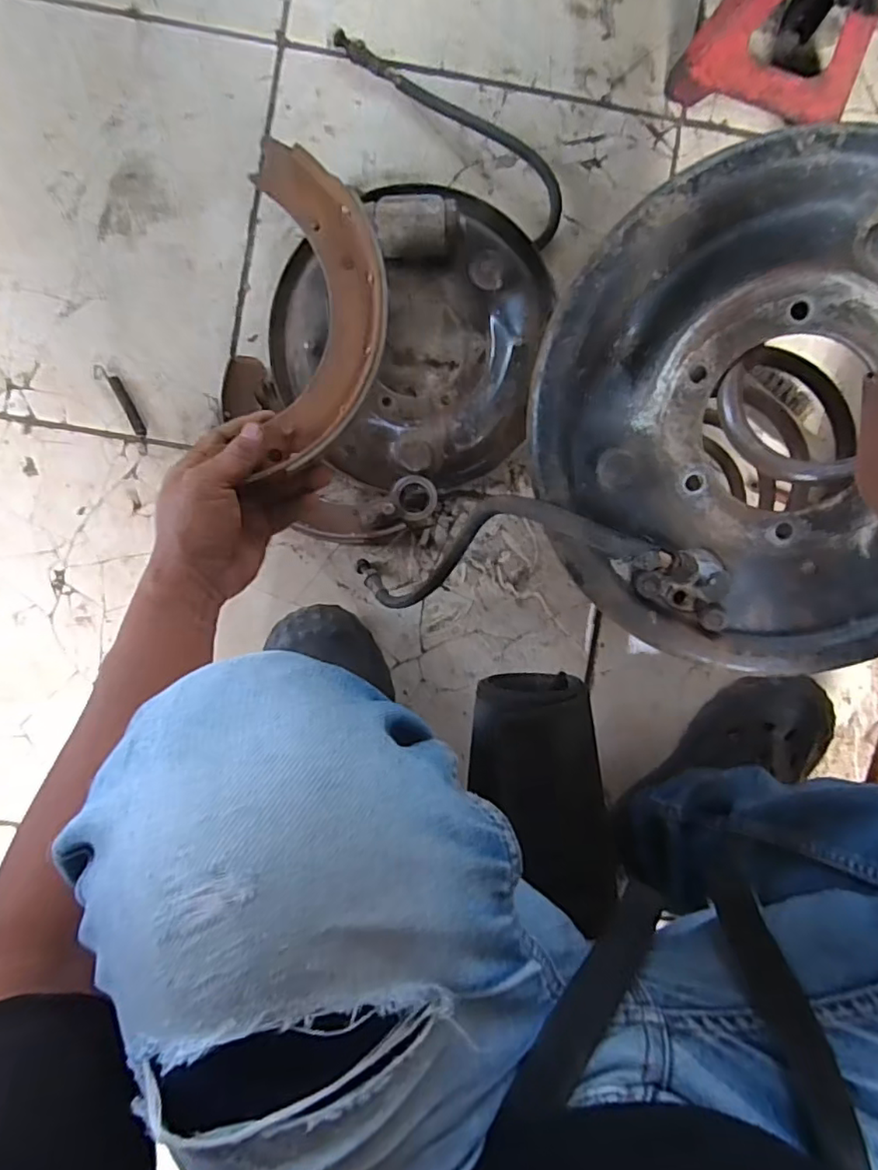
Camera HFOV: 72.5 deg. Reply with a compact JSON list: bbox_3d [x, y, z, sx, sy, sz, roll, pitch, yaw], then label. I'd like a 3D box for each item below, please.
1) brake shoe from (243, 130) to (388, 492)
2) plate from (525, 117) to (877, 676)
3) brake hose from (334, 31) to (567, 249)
[{"bbox_3d":[-0.078,-0.179,0.399,0.082,0.031,0.203,3,96,-3],"label":"brake shoe"},{"bbox_3d":[0.169,-0.087,0.309,0.235,0.061,0.252,0,93,-3],"label":"plate"},{"bbox_3d":[0.019,-0.444,0.571,0.277,0.032,0.054,44,90,-4],"label":"brake hose"}]

